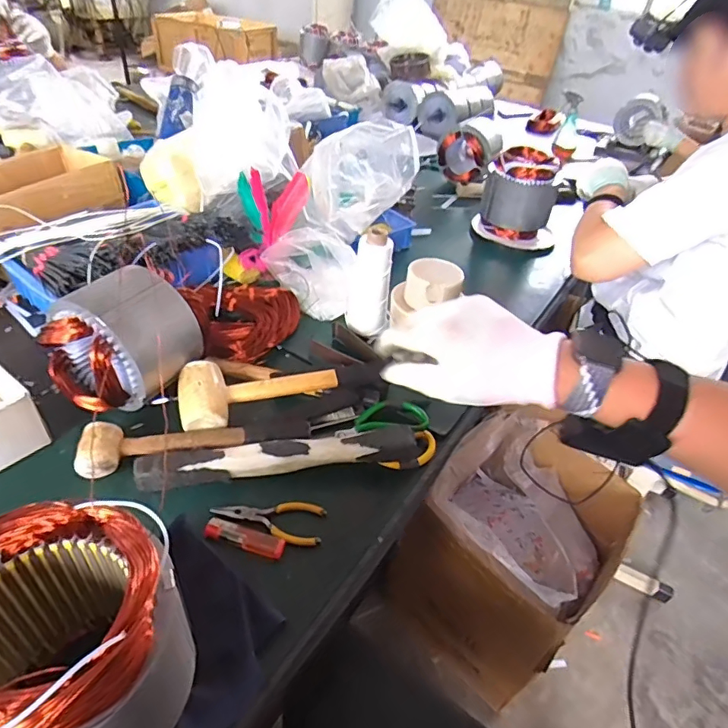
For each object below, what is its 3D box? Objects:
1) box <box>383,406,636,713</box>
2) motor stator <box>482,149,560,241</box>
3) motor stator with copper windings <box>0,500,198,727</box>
[{"bbox_3d":[0.309,0.400,1.086,0.381,0.454,0.360,-27,51,-34],"label":"box"},{"bbox_3d":[0.351,-0.378,1.117,0.149,0.172,0.149,18,41,12],"label":"motor stator"},{"bbox_3d":[-0.199,0.207,0.348,0.140,0.174,0.139,-9,43,-19],"label":"motor stator with copper windings"}]

